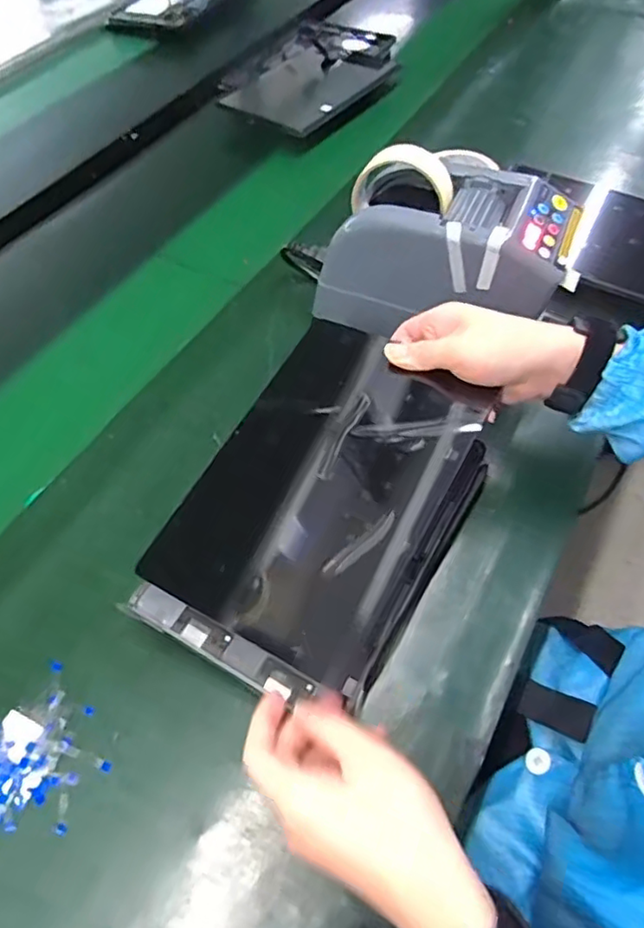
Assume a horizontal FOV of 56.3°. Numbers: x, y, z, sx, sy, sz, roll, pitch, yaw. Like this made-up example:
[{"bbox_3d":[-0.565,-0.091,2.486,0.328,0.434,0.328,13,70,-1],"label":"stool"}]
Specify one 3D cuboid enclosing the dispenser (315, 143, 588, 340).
[{"bbox_3d":[0.106,-0.197,0.536,0.216,0.128,0.111,16,57,12],"label":"dispenser"}]

